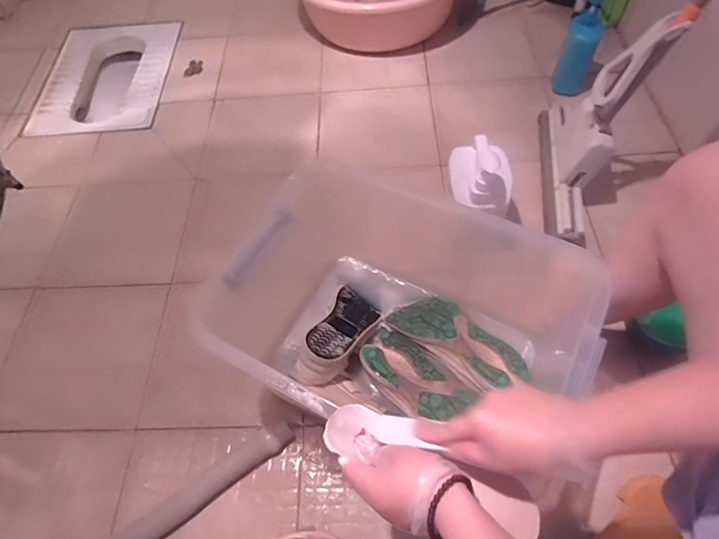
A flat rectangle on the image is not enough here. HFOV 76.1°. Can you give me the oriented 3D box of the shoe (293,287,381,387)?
[{"bbox_3d":[-0.033,0.110,0.791,0.090,0.087,0.198,21,44,15],"label":"shoe"}]

